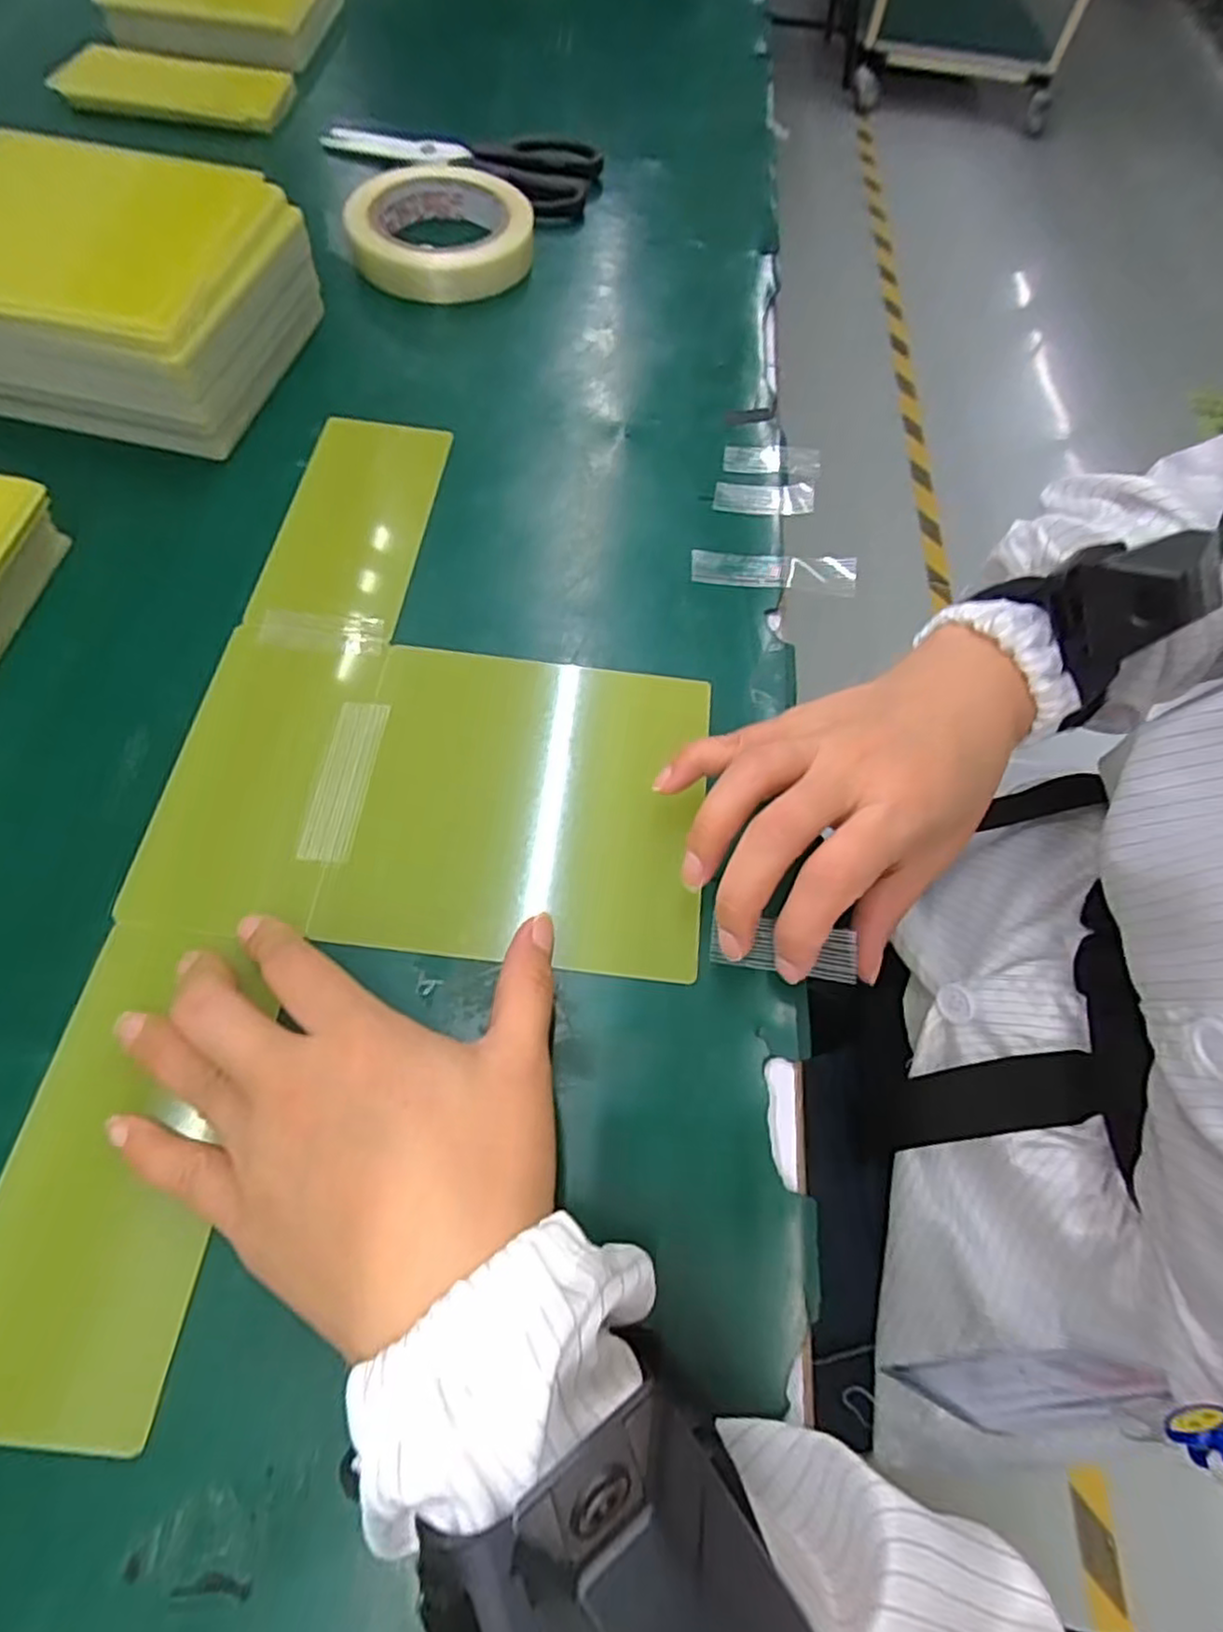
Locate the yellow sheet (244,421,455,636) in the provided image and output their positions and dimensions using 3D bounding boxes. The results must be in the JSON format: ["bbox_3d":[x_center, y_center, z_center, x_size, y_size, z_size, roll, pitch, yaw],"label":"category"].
[{"bbox_3d":[-0.121,-0.143,0.346,0.065,0.010,0.138,8,63,-1],"label":"yellow sheet"}]

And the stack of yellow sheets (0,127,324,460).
[{"bbox_3d":[-0.244,-0.262,0.363,0.149,0.057,0.135,10,64,0],"label":"stack of yellow sheets"}]

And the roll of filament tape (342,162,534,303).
[{"bbox_3d":[-0.106,-0.368,0.453,0.109,0.032,0.109,1,62,-1],"label":"roll of filament tape"}]

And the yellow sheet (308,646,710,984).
[{"bbox_3d":[-0.033,-0.007,0.291,0.138,0.004,0.132,7,65,0],"label":"yellow sheet"}]

